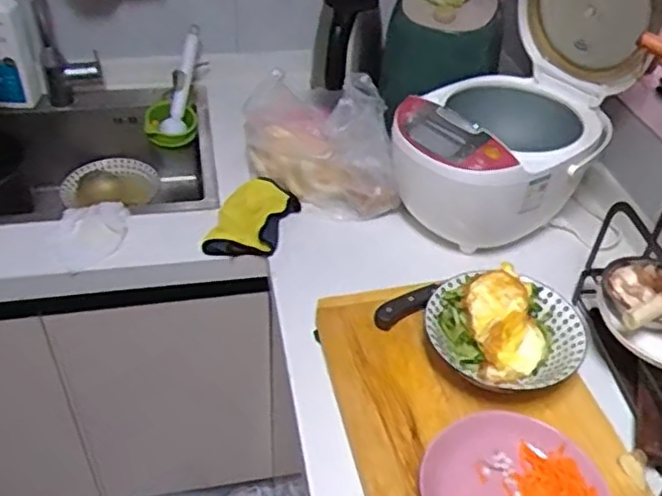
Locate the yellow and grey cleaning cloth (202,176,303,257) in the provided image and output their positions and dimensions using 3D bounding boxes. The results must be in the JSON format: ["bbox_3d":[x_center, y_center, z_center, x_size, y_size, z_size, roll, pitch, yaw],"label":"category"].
[{"bbox_3d":[-0.127,-0.050,1.122,0.113,0.032,0.173,16,43,14],"label":"yellow and grey cleaning cloth"}]

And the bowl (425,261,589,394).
[{"bbox_3d":[0.228,0.109,0.893,0.199,0.084,0.153,16,43,15],"label":"bowl"}]

